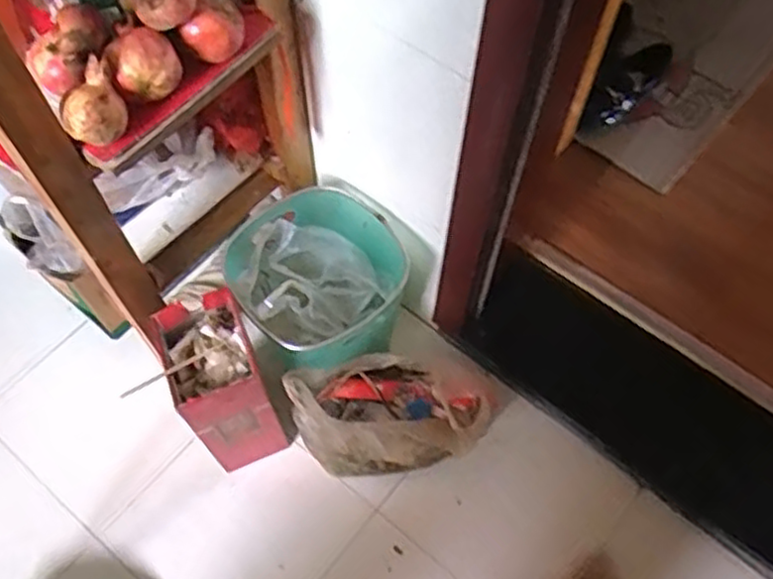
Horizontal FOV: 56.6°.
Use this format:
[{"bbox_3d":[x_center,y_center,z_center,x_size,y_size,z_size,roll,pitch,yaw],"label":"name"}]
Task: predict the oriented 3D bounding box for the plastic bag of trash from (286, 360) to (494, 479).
[{"bbox_3d":[0.007,0.189,1.093,0.291,0.198,0.146,-4,62,-3],"label":"plastic bag of trash"}]

